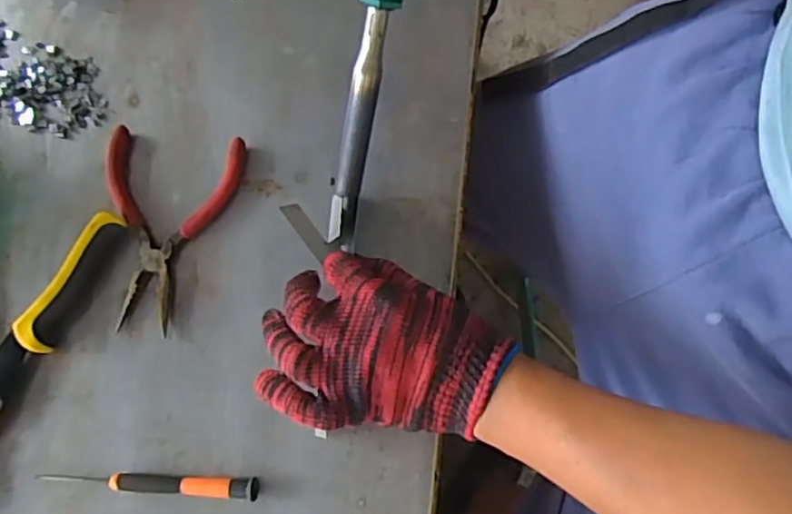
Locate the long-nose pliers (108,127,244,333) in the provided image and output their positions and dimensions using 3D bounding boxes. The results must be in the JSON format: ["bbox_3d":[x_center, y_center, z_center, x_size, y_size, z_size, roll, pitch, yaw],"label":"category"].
[{"bbox_3d":[-0.170,-0.022,0.481,0.097,0.015,0.143,8,77,3],"label":"long-nose pliers"}]

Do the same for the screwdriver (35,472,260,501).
[{"bbox_3d":[-0.163,0.148,0.440,0.144,0.011,0.013,3,77,2],"label":"screwdriver"}]

